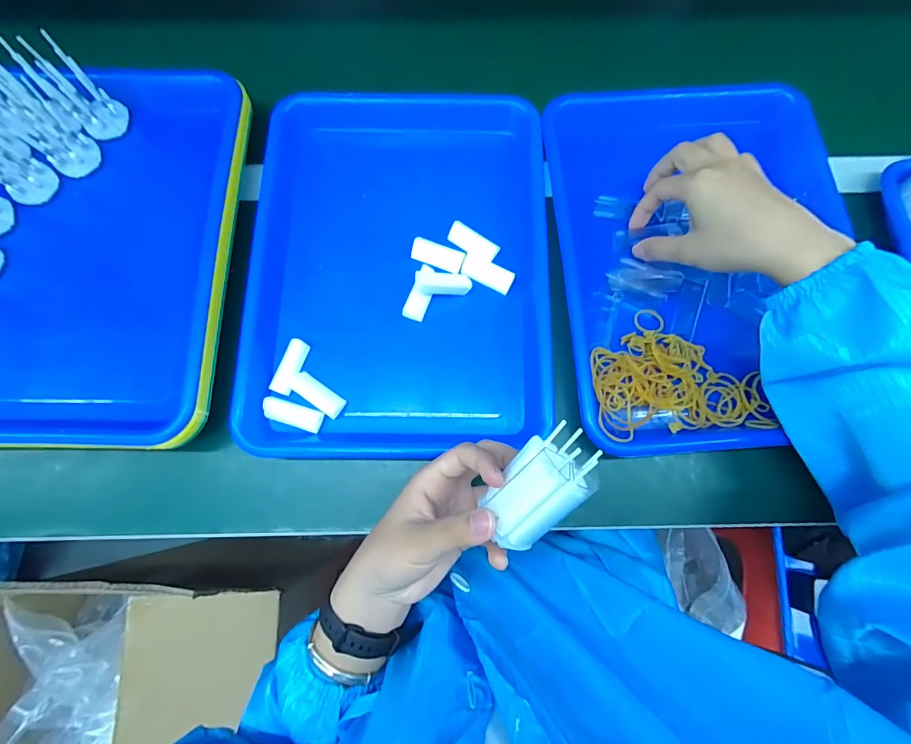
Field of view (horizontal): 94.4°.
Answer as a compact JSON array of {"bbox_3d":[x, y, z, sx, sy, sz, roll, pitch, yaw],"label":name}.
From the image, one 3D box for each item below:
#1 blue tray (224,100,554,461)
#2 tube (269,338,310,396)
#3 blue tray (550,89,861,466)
[{"bbox_3d":[-0.046,-0.097,0.371,0.244,0.038,0.332,1,76,0],"label":"blue tray"},{"bbox_3d":[-0.137,-0.005,0.348,0.017,0.011,0.046,18,77,4],"label":"tube"},{"bbox_3d":[0.224,-0.108,0.375,0.269,0.035,0.344,-3,76,-1],"label":"blue tray"}]

